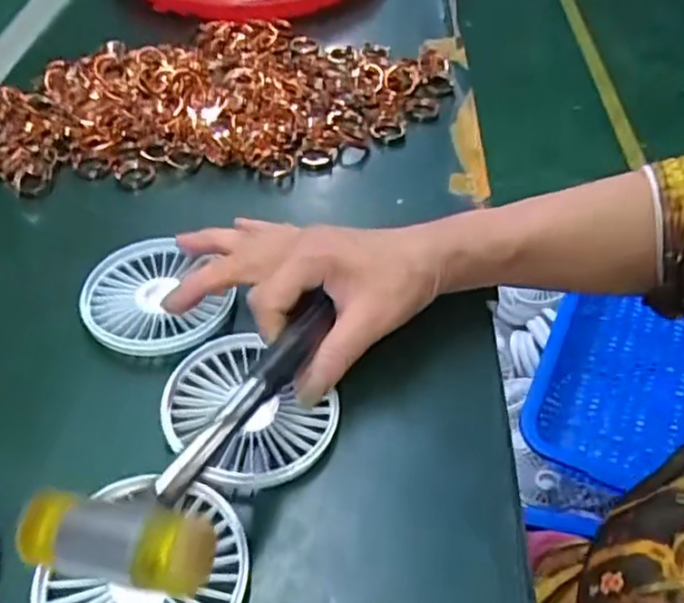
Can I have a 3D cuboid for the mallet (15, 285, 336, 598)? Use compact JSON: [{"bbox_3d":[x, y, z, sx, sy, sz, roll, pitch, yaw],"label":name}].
[{"bbox_3d":[-0.048,0.043,0.273,0.064,0.025,0.181,19,27,10],"label":"mallet"}]

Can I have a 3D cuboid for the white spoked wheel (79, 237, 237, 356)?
[{"bbox_3d":[-0.111,-0.003,0.386,0.078,0.019,0.085,3,49,-3],"label":"white spoked wheel"}]

